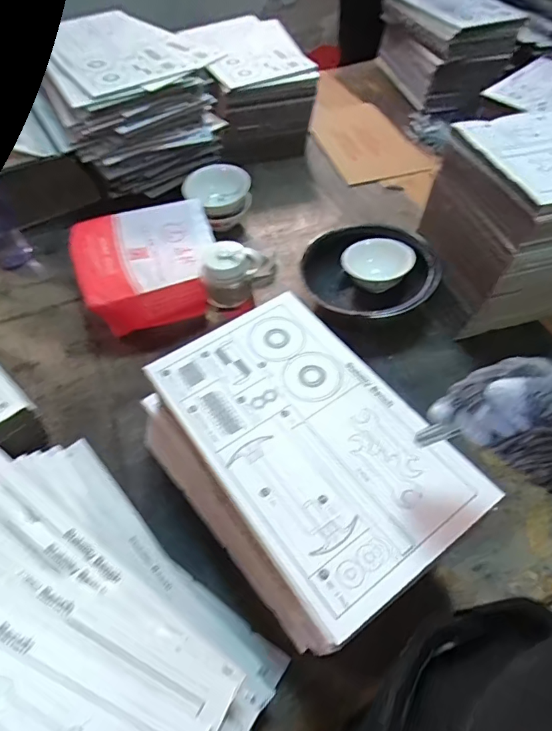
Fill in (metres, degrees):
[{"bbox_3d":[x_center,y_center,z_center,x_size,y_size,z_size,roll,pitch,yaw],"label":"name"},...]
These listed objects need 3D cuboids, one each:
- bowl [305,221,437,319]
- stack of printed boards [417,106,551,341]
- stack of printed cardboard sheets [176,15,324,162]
[{"bbox_3d":[0.173,-0.159,0.881,0.235,0.105,0.234,0,53,-1],"label":"bowl"},{"bbox_3d":[0.483,-0.256,0.797,0.378,0.269,0.223,-15,55,-12],"label":"stack of printed boards"},{"bbox_3d":[-0.081,-0.753,1.258,0.258,0.205,0.407,-16,55,-12],"label":"stack of printed cardboard sheets"}]

